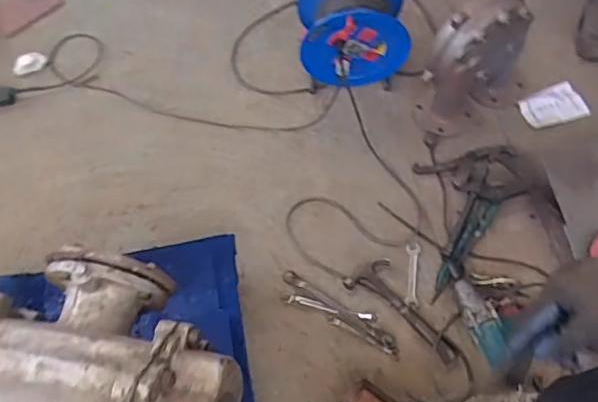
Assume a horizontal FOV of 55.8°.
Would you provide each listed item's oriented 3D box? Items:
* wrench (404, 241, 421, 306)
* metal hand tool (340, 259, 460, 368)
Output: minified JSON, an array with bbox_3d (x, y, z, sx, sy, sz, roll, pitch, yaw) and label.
[{"bbox_3d":[0.292,0.187,1.450,0.035,0.010,0.167,6,63,3],"label":"wrench"},{"bbox_3d":[0.271,0.257,1.401,0.315,0.022,0.118,36,69,17],"label":"metal hand tool"}]

